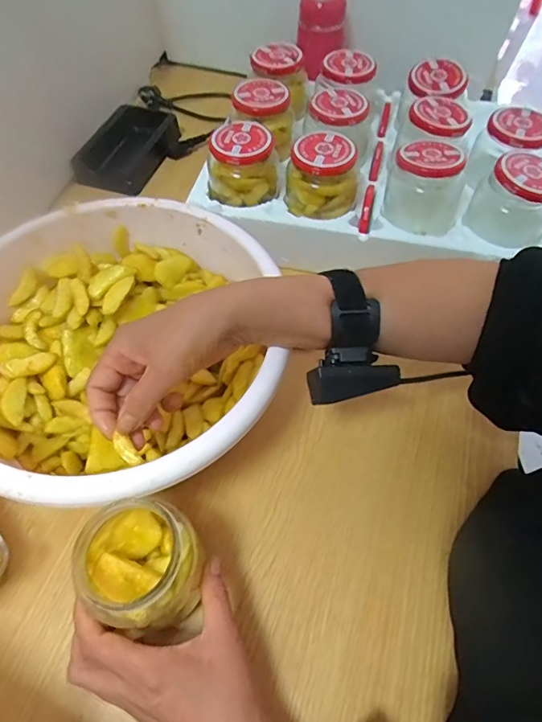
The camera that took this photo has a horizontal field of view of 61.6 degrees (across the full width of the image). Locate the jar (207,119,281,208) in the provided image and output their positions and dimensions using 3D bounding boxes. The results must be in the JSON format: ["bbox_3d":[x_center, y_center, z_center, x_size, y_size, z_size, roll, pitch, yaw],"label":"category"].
[{"bbox_3d":[-0.029,-0.225,0.526,0.072,0.065,0.072,0,58,0],"label":"jar"}]

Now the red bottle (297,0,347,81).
[{"bbox_3d":[0.074,-0.498,0.681,0.069,0.099,0.074,-38,65,-22],"label":"red bottle"}]

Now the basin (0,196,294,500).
[{"bbox_3d":[-0.147,-0.004,0.431,0.263,0.121,0.284,0,58,0],"label":"basin"}]

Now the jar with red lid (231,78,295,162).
[{"bbox_3d":[-0.006,-0.303,0.574,0.071,0.069,0.065,0,58,0],"label":"jar with red lid"}]

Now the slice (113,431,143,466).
[{"bbox_3d":[-0.104,0.063,0.324,0.010,0.004,0.028,-41,85,-23],"label":"slice"}]

